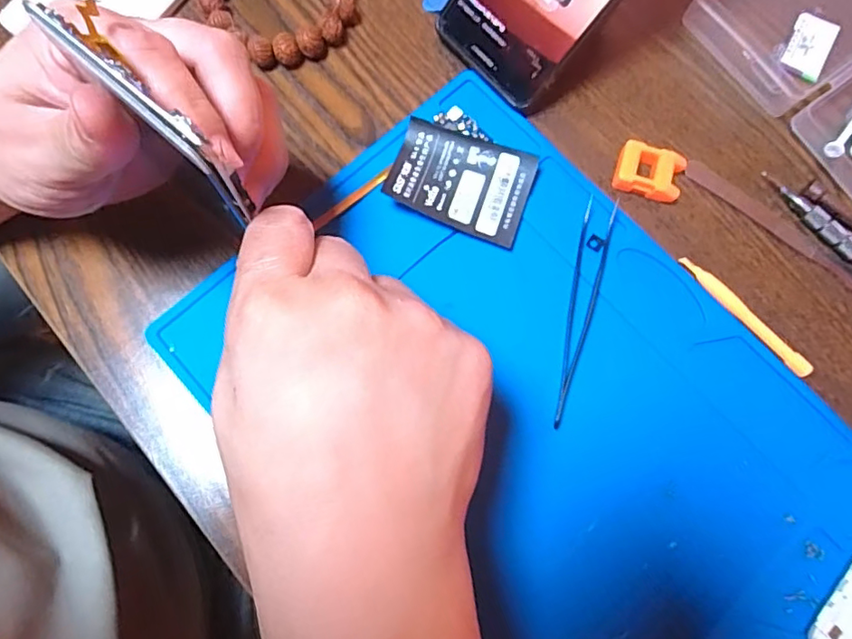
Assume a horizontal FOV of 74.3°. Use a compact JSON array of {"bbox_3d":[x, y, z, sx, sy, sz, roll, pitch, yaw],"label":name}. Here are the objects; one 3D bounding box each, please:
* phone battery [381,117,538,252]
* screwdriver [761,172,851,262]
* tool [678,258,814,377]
[{"bbox_3d":[0.018,-0.073,0.298,0.074,0.008,0.051,20,79,2],"label":"phone battery"},{"bbox_3d":[0.222,-0.040,0.299,0.013,0.007,0.104,-43,81,-9],"label":"screwdriver"},{"bbox_3d":[0.164,-0.002,0.290,0.008,0.006,0.082,-41,81,-9],"label":"tool"}]

